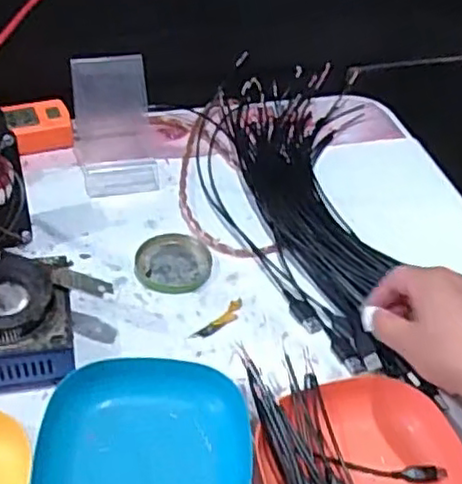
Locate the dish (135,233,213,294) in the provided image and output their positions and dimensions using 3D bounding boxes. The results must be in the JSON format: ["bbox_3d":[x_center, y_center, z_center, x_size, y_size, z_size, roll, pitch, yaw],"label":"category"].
[{"bbox_3d":[-0.051,0.018,0.609,0.066,0.006,0.066,2,44,-2],"label":"dish"}]

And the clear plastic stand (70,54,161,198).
[{"bbox_3d":[-0.117,-0.119,0.679,0.076,0.095,0.104,-6,45,-10],"label":"clear plastic stand"}]

